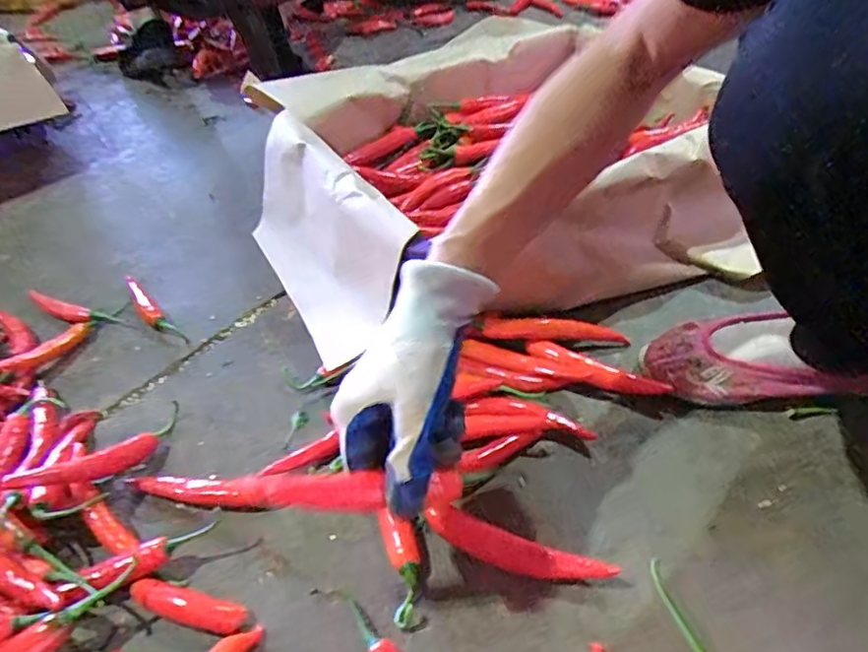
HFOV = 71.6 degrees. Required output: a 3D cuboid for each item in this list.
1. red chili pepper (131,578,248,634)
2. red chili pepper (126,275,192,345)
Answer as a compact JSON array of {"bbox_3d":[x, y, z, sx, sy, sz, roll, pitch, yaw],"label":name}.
[{"bbox_3d":[-0.169,0.193,0.414,0.084,0.018,0.019,9,44,13],"label":"red chili pepper"},{"bbox_3d":[-0.306,-0.018,0.648,0.021,0.019,0.130,-33,50,-29],"label":"red chili pepper"}]

